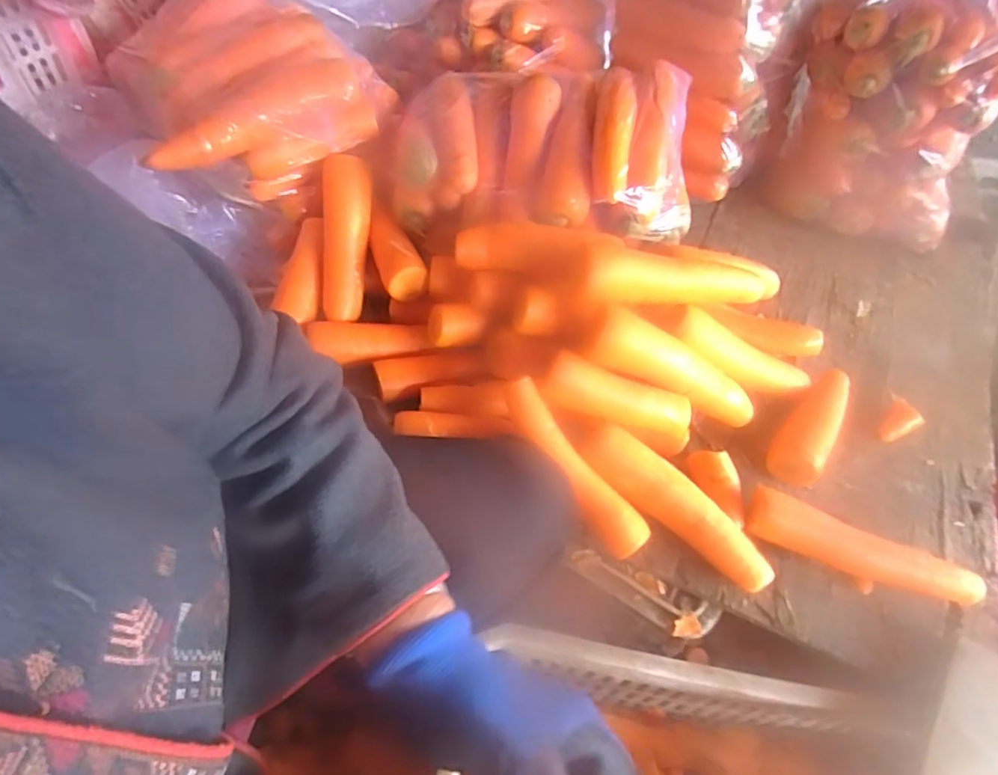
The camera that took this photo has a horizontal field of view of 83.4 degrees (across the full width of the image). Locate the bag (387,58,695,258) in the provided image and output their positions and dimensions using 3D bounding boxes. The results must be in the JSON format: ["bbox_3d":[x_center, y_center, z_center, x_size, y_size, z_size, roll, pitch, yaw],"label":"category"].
[{"bbox_3d":[0.048,-0.265,0.644,0.322,0.126,0.191,6,52,0],"label":"bag"}]

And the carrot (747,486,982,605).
[{"bbox_3d":[0.336,0.153,0.524,0.207,0.041,0.049,19,53,11],"label":"carrot"}]

